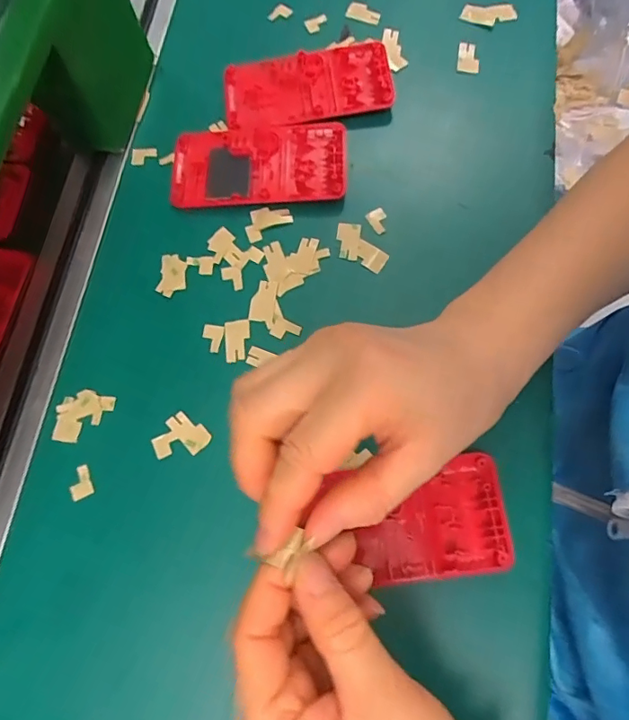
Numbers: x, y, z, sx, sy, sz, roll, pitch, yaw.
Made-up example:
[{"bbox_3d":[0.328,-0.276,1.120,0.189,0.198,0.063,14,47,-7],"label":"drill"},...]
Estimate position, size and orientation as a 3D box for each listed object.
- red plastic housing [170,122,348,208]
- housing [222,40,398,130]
[{"bbox_3d":[-0.039,-0.139,0.351,0.121,0.015,0.062,-1,72,4],"label":"red plastic housing"},{"bbox_3d":[-0.006,-0.205,0.371,0.119,0.014,0.064,-11,71,1],"label":"housing"}]

